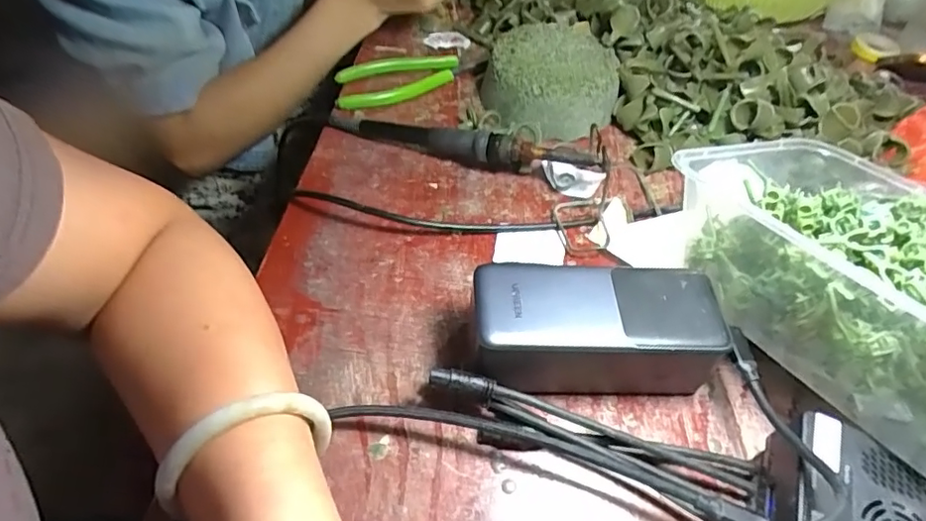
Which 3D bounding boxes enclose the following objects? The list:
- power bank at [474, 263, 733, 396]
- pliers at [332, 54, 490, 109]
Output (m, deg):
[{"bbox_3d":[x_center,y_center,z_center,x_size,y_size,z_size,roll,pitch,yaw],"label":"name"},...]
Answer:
[{"bbox_3d":[0.070,0.038,0.307,0.125,0.054,0.055,0,51,-3],"label":"power bank"},{"bbox_3d":[-0.040,-0.158,0.472,0.137,0.010,0.054,-13,53,-14],"label":"pliers"}]

